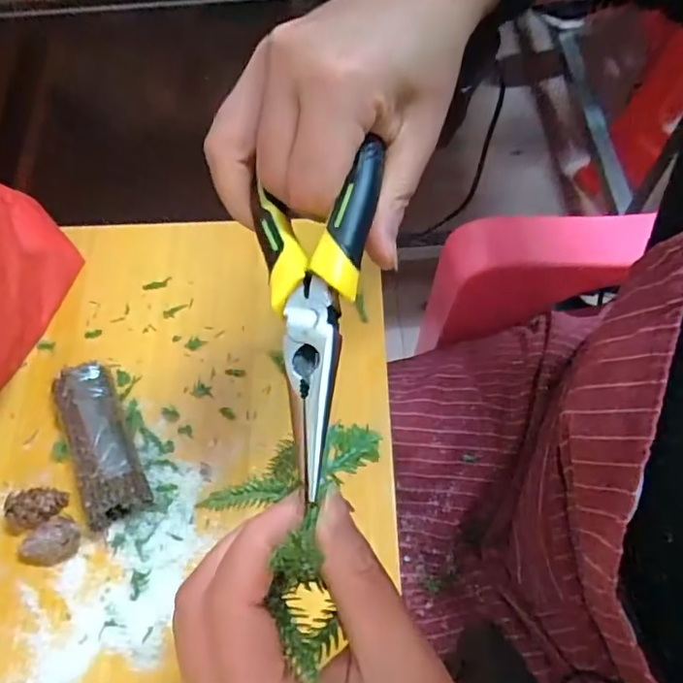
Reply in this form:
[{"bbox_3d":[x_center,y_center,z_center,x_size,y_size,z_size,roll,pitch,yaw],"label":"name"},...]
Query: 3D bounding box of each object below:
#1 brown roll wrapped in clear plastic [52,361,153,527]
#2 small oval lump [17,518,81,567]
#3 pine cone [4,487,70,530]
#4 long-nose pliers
[{"bbox_3d":[-0.156,0.063,0.380,0.036,0.027,0.107,-25,66,-11],"label":"brown roll wrapped in clear plastic"},{"bbox_3d":[-0.176,0.122,0.352,0.039,0.021,0.020,-21,65,-9],"label":"small oval lump"},{"bbox_3d":[-0.187,0.103,0.363,0.028,0.025,0.023,1,64,2],"label":"pine cone"},{"bbox_3d":[-0.012,-0.011,0.199,0.042,0.020,0.118,3,68,3],"label":"long-nose pliers"}]

